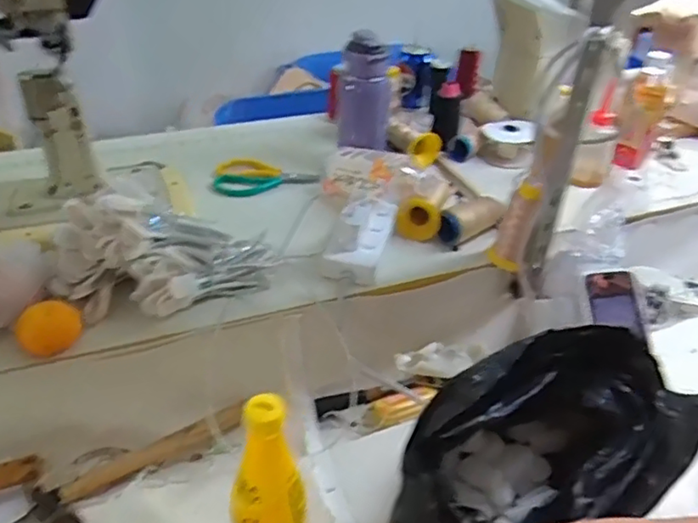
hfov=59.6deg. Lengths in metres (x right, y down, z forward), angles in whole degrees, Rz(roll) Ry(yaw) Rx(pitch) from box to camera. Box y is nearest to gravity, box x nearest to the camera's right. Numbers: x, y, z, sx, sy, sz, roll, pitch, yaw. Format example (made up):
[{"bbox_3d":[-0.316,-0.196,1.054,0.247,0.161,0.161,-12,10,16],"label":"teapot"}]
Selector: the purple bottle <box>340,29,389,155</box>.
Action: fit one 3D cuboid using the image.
[{"bbox_3d":[0.027,-0.260,0.944,0.075,0.164,0.095,9,37,8],"label":"purple bottle"}]

